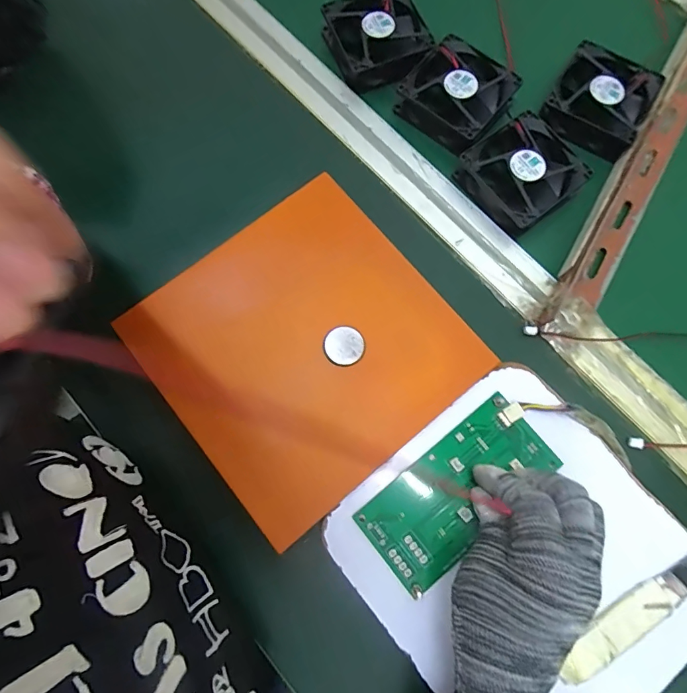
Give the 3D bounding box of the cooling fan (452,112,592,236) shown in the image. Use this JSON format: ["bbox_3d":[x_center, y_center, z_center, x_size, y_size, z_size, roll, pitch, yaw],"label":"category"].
[{"bbox_3d":[0.150,-0.145,0.357,0.087,0.028,0.081,-40,80,-7],"label":"cooling fan"}]

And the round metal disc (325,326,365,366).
[{"bbox_3d":[0.001,0.000,0.307,0.027,0.007,0.026,0,77,1],"label":"round metal disc"}]

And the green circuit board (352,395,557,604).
[{"bbox_3d":[0.077,0.096,0.289,0.133,0.007,0.064,-42,78,-8],"label":"green circuit board"}]

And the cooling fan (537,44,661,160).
[{"bbox_3d":[0.227,-0.217,0.373,0.080,0.024,0.083,34,80,8],"label":"cooling fan"}]

